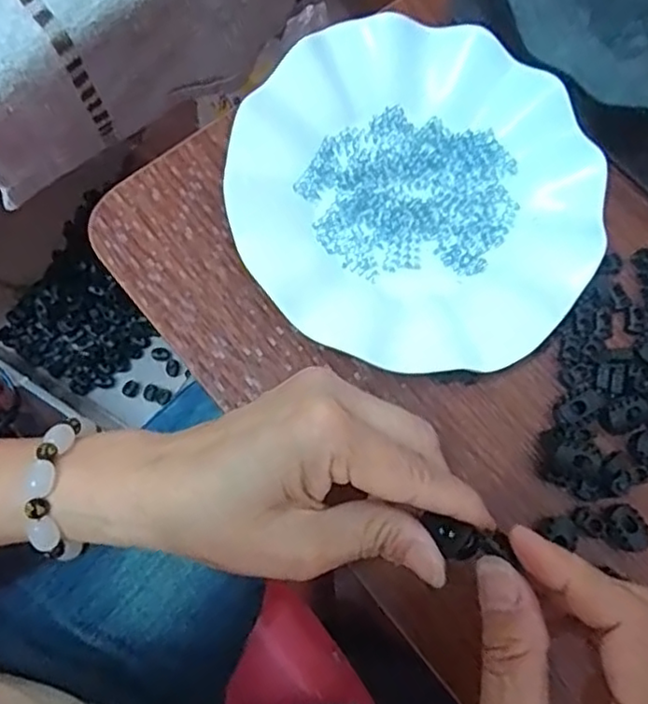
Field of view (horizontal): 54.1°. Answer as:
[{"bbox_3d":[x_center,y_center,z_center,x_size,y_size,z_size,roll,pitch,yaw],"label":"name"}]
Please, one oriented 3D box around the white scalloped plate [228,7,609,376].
[{"bbox_3d":[0.047,-0.079,0.323,0.177,0.034,0.180,0,76,-1],"label":"white scalloped plate"}]

